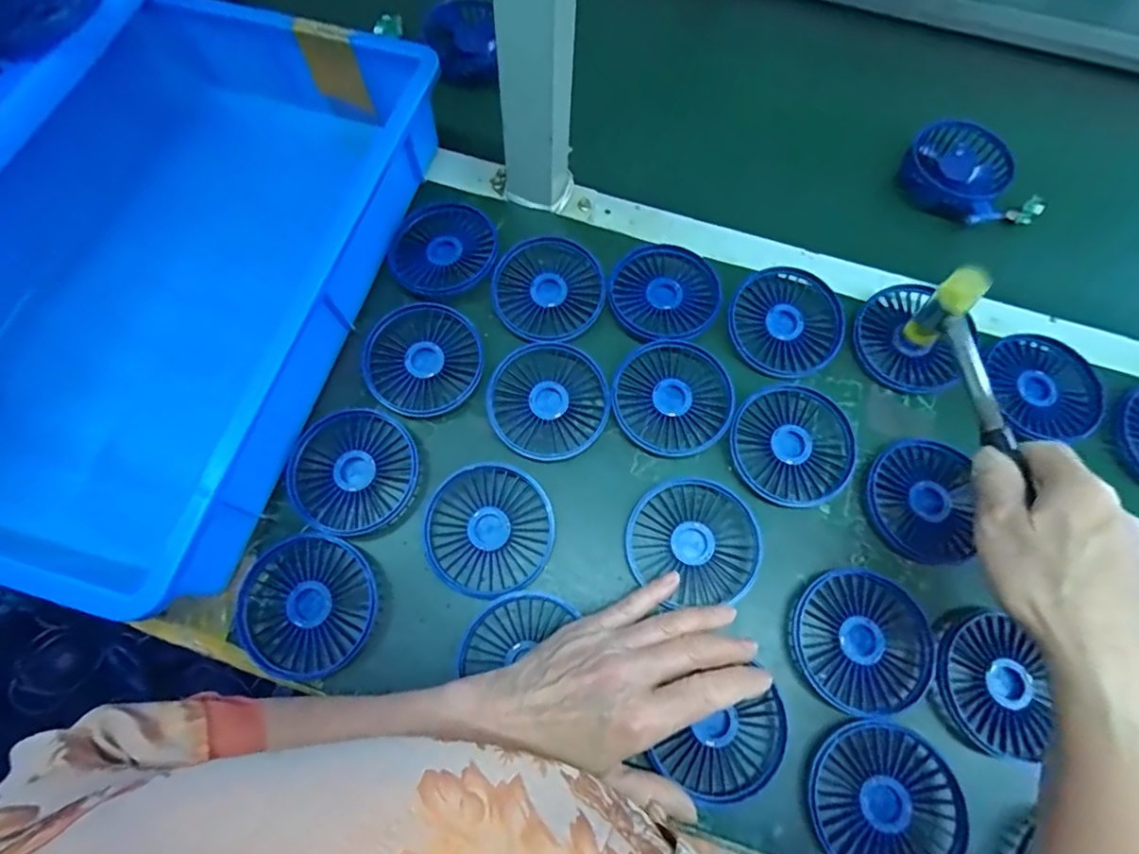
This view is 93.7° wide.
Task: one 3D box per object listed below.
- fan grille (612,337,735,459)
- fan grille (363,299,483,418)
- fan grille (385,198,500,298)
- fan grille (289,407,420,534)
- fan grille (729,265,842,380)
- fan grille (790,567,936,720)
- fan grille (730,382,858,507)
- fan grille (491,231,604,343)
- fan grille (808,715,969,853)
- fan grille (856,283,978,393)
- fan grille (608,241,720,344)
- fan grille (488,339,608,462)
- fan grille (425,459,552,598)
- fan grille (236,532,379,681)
[{"bbox_3d":[0.077,-0.023,0.394,0.084,0.012,0.084,0,70,-1],"label":"fan grille"},{"bbox_3d":[-0.111,-0.052,0.403,0.085,0.012,0.087,0,70,-1],"label":"fan grille"},{"bbox_3d":[-0.102,-0.148,0.436,0.086,0.014,0.082,0,70,-1],"label":"fan grille"},{"bbox_3d":[-0.151,0.031,0.377,0.085,0.013,0.085,0,70,-1],"label":"fan grille"},{"bbox_3d":[0.166,-0.083,0.414,0.083,0.012,0.090,4,70,0],"label":"fan grille"},{"bbox_3d":[0.189,0.138,0.347,0.084,0.013,0.087,0,70,-1],"label":"fan grille"},{"bbox_3d":[0.162,0.011,0.387,0.089,0.013,0.085,0,70,-1],"label":"fan grille"},{"bbox_3d":[-0.015,-0.112,0.425,0.086,0.011,0.086,0,70,-1],"label":"fan grille"},{"bbox_3d":[0.188,0.225,0.318,0.086,0.011,0.087,0,70,-1],"label":"fan grille"},{"bbox_3d":[0.266,-0.073,0.414,0.083,0.018,0.093,26,71,8],"label":"fan grille"},{"bbox_3d":[0.076,-0.109,0.427,0.083,0.009,0.089,6,70,1],"label":"fan grille"},{"bbox_3d":[-0.015,-0.022,0.392,0.084,0.011,0.088,0,70,-1],"label":"fan grille"},{"bbox_3d":[-0.055,0.070,0.365,0.085,0.015,0.086,36,73,11],"label":"fan grille"},{"bbox_3d":[-0.170,0.117,0.349,0.086,0.016,0.085,0,70,-1],"label":"fan grille"}]

